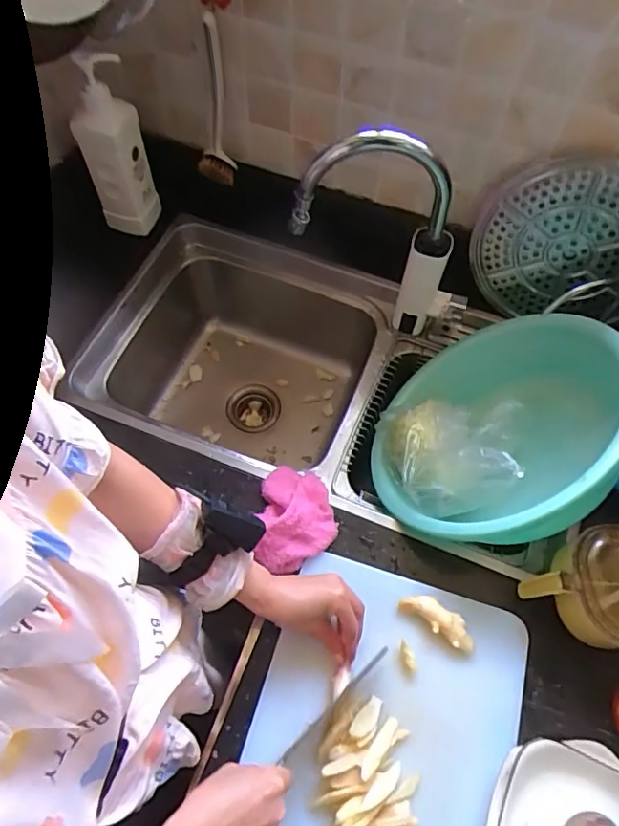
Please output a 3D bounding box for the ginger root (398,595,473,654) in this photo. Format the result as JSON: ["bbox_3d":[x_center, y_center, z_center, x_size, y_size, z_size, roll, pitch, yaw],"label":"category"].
[{"bbox_3d":[0.160,0.255,0.658,0.095,0.026,0.035,32,66,14],"label":"ginger root"}]

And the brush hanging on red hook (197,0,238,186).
[{"bbox_3d":[-0.141,-0.476,0.780,0.063,0.290,0.053,23,64,10],"label":"brush hanging on red hook"}]

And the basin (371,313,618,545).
[{"bbox_3d":[0.259,0.017,0.761,0.386,0.136,0.363,-30,34,23],"label":"basin"}]

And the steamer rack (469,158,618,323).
[{"bbox_3d":[0.375,-0.230,0.773,0.271,0.239,0.044,24,64,11],"label":"steamer rack"}]

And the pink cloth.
[{"bbox_3d":[-0.019,0.133,0.711,0.105,0.053,0.145,-4,62,-4],"label":"pink cloth"}]

